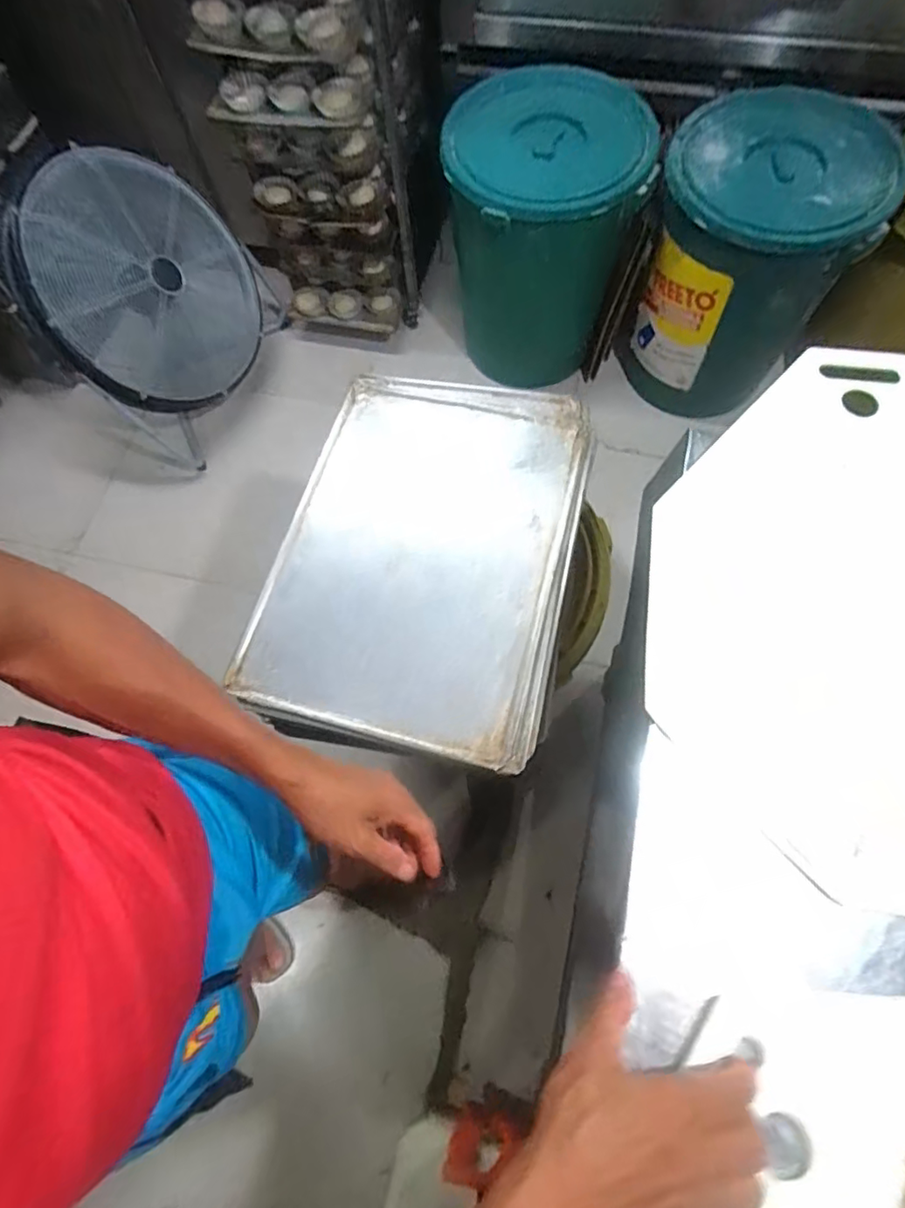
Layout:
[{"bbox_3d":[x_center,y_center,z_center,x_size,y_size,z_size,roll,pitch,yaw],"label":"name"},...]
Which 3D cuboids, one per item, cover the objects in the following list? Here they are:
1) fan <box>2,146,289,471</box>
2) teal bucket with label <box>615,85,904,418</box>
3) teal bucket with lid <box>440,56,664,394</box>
[{"bbox_3d":[-0.705,-0.758,1.438,0.384,0.533,0.581,40,76,16],"label":"fan"},{"bbox_3d":[0.651,-0.750,1.340,0.432,0.512,0.362,22,72,11],"label":"teal bucket with label"},{"bbox_3d":[0.213,-0.897,1.420,0.411,0.505,0.390,-1,69,2],"label":"teal bucket with lid"}]

